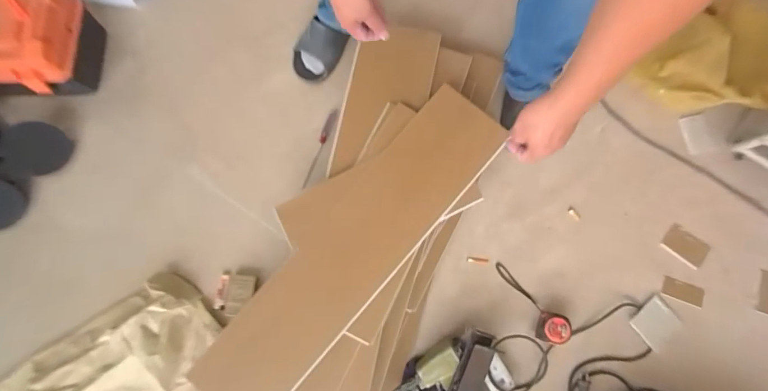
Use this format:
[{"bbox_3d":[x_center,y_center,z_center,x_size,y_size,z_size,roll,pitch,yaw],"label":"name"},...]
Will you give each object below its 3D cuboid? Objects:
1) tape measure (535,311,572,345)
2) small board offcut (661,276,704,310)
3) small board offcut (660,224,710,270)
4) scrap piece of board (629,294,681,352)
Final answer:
[{"bbox_3d":[0.363,0.285,0.832,0.064,0.041,0.063,18,77,4],"label":"tape measure"},{"bbox_3d":[0.665,0.214,0.867,0.084,0.010,0.045,22,77,5],"label":"small board offcut"},{"bbox_3d":[0.689,0.116,0.891,0.091,0.007,0.065,38,79,8],"label":"small board offcut"},{"bbox_3d":[0.593,0.275,0.848,0.095,0.013,0.078,-35,79,-8],"label":"scrap piece of board"}]

